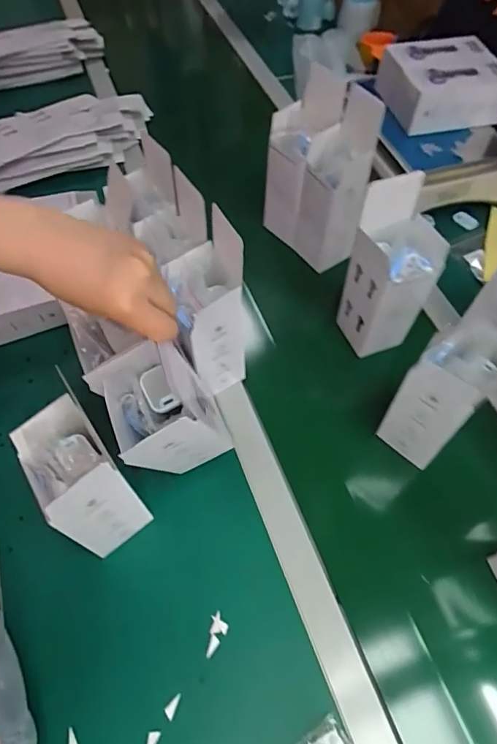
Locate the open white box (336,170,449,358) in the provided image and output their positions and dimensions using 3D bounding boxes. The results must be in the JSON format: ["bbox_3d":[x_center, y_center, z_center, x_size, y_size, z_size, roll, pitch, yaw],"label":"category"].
[{"bbox_3d":[0.181,-0.123,0.606,0.086,0.238,0.069,-17,58,-10],"label":"open white box"}]

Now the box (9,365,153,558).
[{"bbox_3d":[-0.163,0.122,0.487,0.077,0.191,0.091,-34,63,-19],"label":"box"}]

